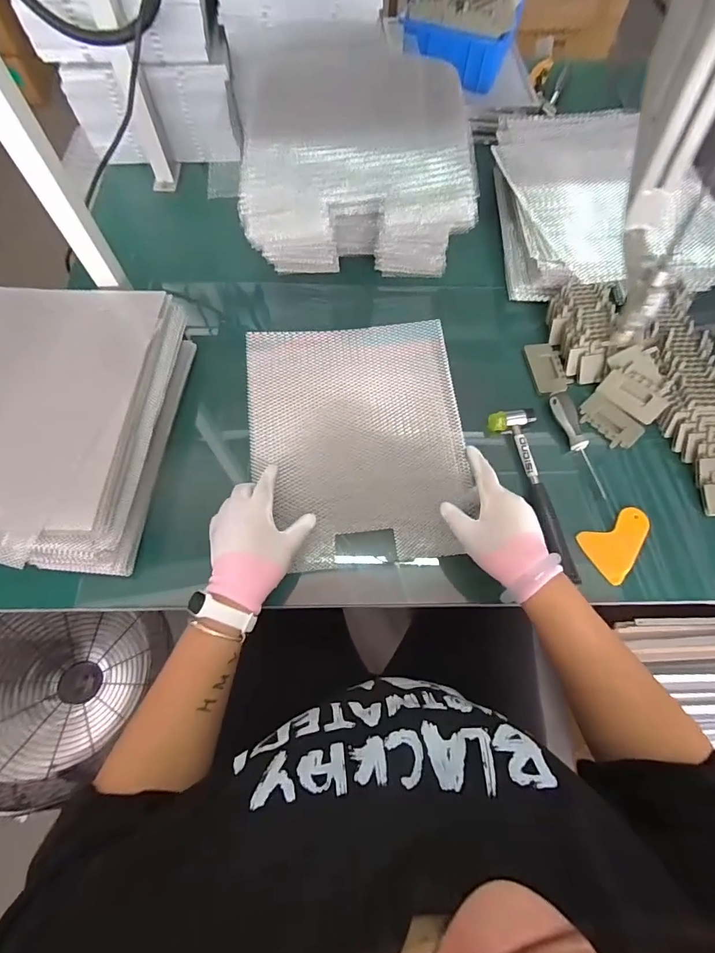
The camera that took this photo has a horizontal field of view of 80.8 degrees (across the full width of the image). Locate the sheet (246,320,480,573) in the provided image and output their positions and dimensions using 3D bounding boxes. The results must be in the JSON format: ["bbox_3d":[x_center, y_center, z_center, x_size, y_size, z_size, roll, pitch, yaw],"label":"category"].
[{"bbox_3d":[-0.003,-0.047,0.549,0.265,0.045,0.321,-5,68,-3],"label":"sheet"}]

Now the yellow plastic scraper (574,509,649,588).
[{"bbox_3d":[0.340,0.086,0.536,0.099,0.010,0.070,-24,70,-11],"label":"yellow plastic scraper"}]

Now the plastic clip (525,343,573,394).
[{"bbox_3d":[0.288,-0.164,0.634,0.052,0.008,0.088,-7,68,-4],"label":"plastic clip"}]

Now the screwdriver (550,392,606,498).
[{"bbox_3d":[0.304,-0.047,0.579,0.034,0.026,0.150,-13,68,-7],"label":"screwdriver"}]

